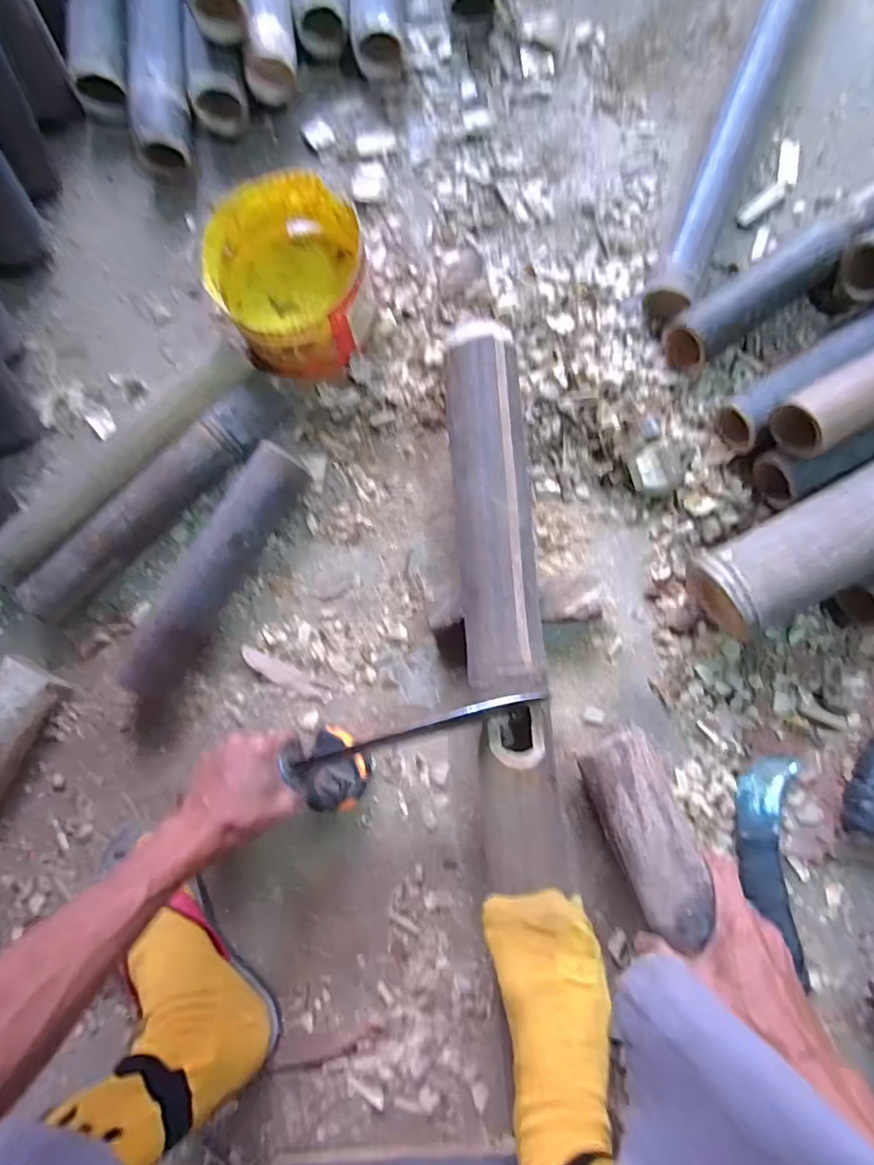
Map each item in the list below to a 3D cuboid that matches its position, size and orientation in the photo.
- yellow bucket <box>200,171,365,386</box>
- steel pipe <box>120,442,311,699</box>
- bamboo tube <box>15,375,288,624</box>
[{"bbox_3d":[-0.140,-0.290,0.551,0.142,0.087,0.156,-25,83,-1],"label":"yellow bucket"},{"bbox_3d":[-0.215,-0.011,0.555,0.049,0.065,0.266,30,85,5],"label":"steel pipe"},{"bbox_3d":[-0.279,-0.080,0.560,0.325,0.057,0.050,-44,84,-3],"label":"bamboo tube"}]

